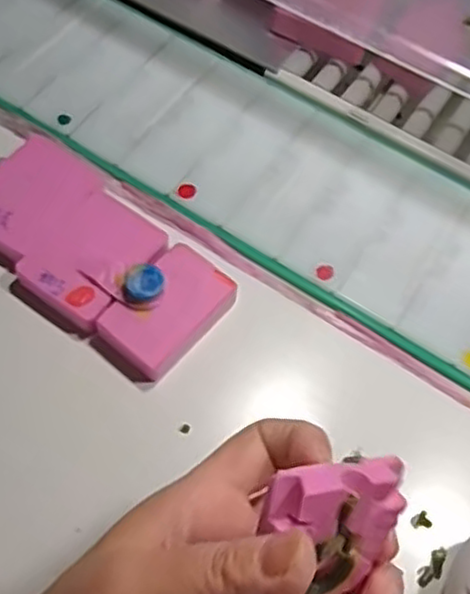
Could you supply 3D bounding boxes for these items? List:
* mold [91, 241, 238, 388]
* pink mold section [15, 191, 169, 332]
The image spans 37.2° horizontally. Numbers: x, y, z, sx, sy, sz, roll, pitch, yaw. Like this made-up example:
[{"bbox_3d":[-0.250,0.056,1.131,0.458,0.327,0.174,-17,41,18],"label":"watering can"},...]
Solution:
[{"bbox_3d":[-0.037,0.008,0.372,0.044,0.019,0.074,38,65,15],"label":"mold"},{"bbox_3d":[-0.077,-0.021,0.387,0.055,0.013,0.072,34,64,13],"label":"pink mold section"}]

